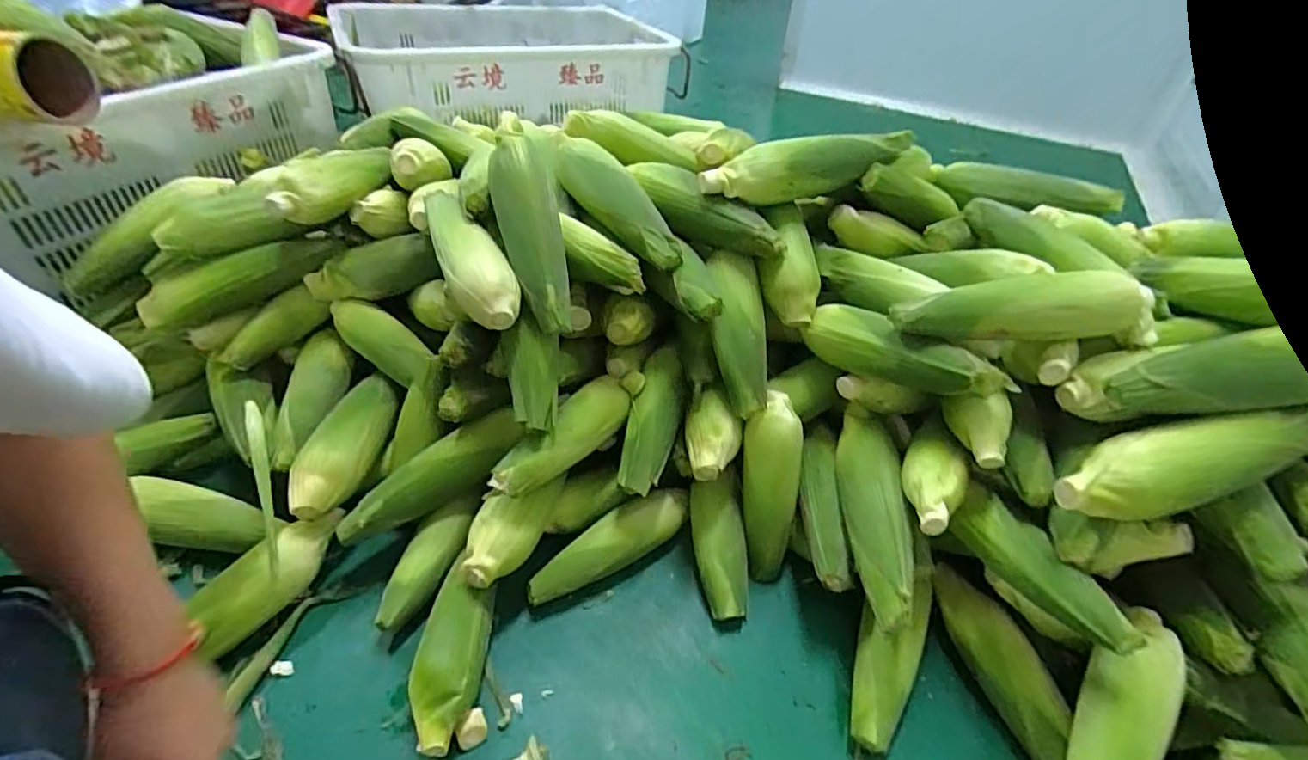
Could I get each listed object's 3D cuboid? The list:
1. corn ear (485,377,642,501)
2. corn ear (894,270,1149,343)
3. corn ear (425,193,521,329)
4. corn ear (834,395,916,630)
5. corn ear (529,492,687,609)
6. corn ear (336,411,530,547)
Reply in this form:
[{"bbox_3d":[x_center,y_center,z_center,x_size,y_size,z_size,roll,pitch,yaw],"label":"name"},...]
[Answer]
[{"bbox_3d":[-0.091,0.057,0.633,0.051,0.047,0.206,26,45,23],"label":"corn ear"},{"bbox_3d":[0.349,-0.070,0.545,0.230,0.063,0.047,-2,39,11],"label":"corn ear"},{"bbox_3d":[-0.201,-0.138,0.618,0.064,0.055,0.214,-15,44,-22],"label":"corn ear"},{"bbox_3d":[0.233,0.130,0.610,0.057,0.059,0.245,6,40,2],"label":"corn ear"},{"bbox_3d":[-0.048,0.190,0.668,0.214,0.051,0.049,-21,47,-27],"label":"corn ear"},{"bbox_3d":[-0.239,0.108,0.643,0.232,0.059,0.047,-34,51,-11],"label":"corn ear"}]

